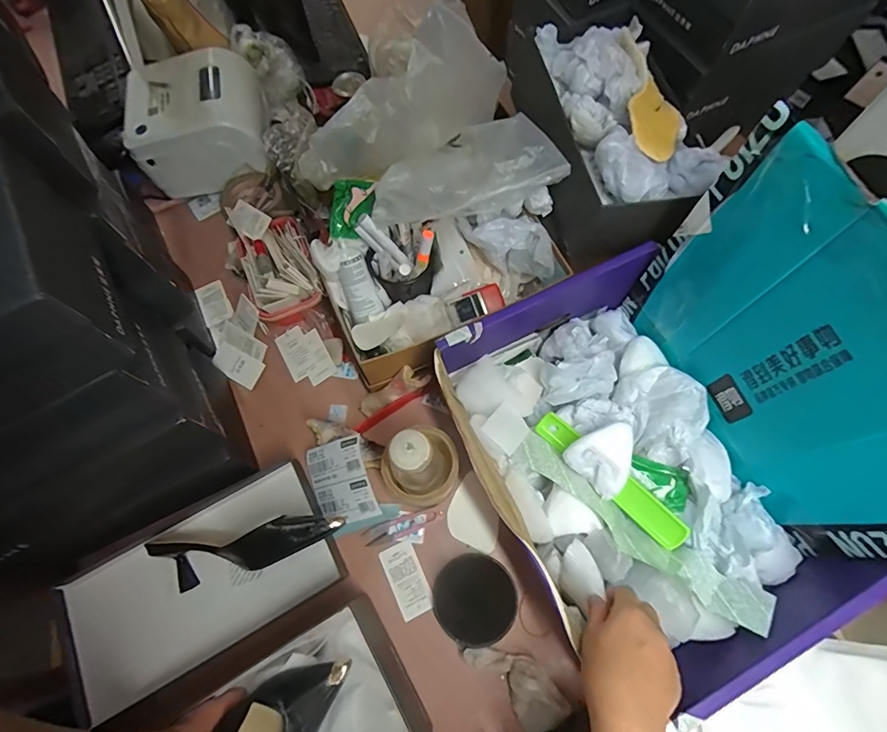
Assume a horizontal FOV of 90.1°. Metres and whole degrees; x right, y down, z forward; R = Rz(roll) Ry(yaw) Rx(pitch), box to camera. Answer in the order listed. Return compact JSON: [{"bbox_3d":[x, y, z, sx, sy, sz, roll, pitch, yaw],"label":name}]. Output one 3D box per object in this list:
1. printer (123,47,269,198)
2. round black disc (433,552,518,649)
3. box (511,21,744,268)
[{"bbox_3d":[-0.394,-0.396,0.717,0.196,0.129,0.176,-15,69,-3],"label":"printer"},{"bbox_3d":[0.037,0.270,0.515,0.091,0.032,0.090,-1,69,2],"label":"round black disc"},{"bbox_3d":[0.201,-0.296,0.552,0.161,0.122,0.316,-11,69,-2],"label":"box"}]

